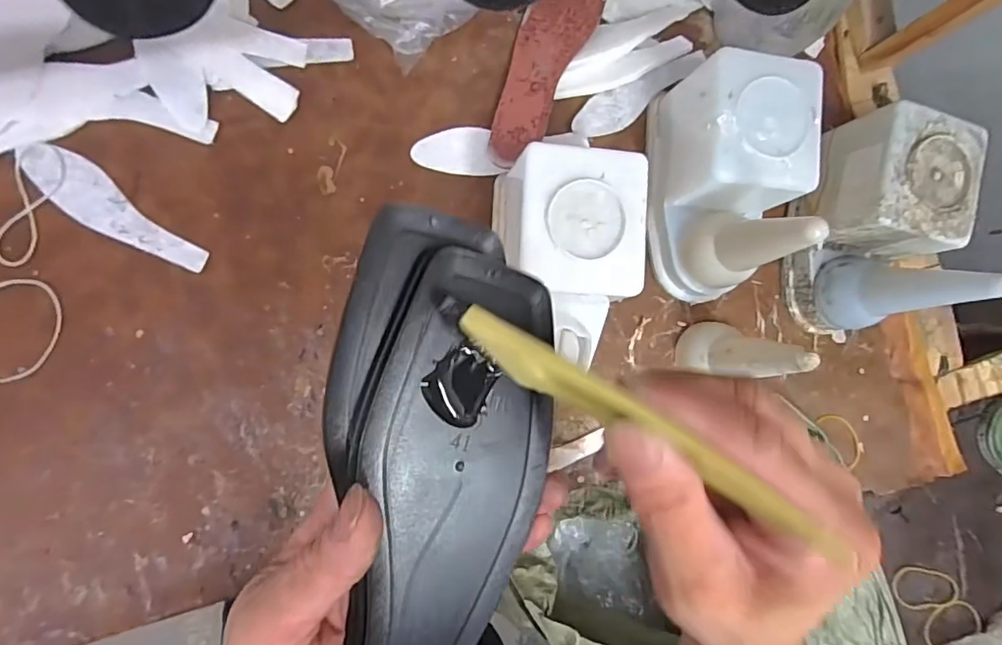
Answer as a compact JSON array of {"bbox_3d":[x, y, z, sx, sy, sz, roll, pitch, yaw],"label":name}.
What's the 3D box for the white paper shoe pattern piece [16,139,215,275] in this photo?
[{"bbox_3d":[-0.326,-0.094,0.464,0.161,0.004,0.044,34,84,-8],"label":"white paper shoe pattern piece"}]

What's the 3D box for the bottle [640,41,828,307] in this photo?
[{"bbox_3d":[0.208,-0.124,0.484,0.104,0.144,0.199,-4,91,-10],"label":"bottle"}]

